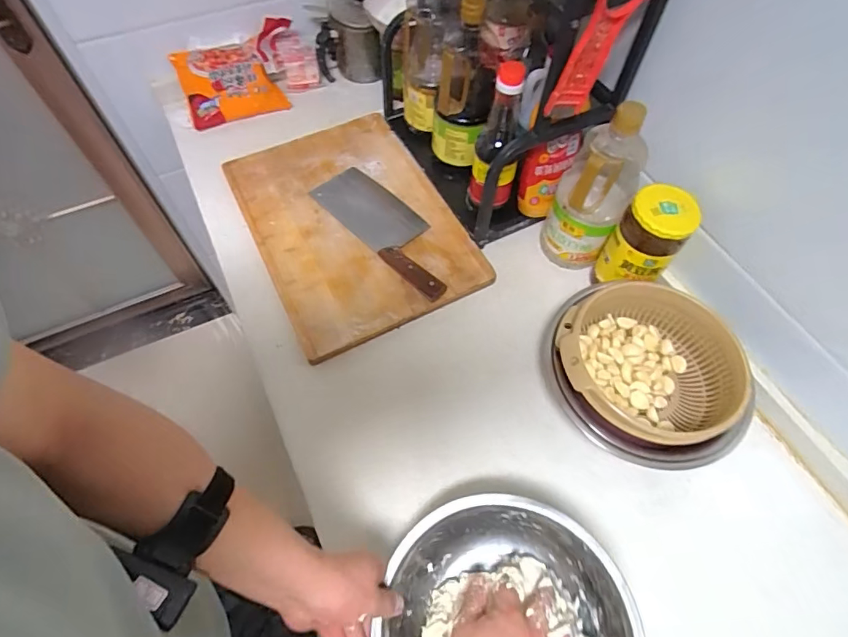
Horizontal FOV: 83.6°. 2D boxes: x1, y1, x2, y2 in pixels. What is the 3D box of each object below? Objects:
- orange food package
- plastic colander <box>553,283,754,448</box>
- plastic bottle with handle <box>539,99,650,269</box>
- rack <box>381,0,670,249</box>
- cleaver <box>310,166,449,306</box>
[{"bbox_3d":[-0.351,-0.458,0.903,0.214,0.038,0.147,-16,107,-4],"label":"orange food package"},{"bbox_3d":[0.274,0.058,0.594,0.210,0.080,0.195,-1,61,1],"label":"plastic colander"},{"bbox_3d":[0.234,-0.172,0.662,0.096,0.242,0.073,28,65,16],"label":"plastic bottle with handle"},{"bbox_3d":[0.076,-0.403,0.697,0.217,0.388,0.440,-34,65,-16],"label":"rack"},{"bbox_3d":[-0.053,-0.151,0.764,0.106,0.022,0.300,-40,67,-18],"label":"cleaver"}]

